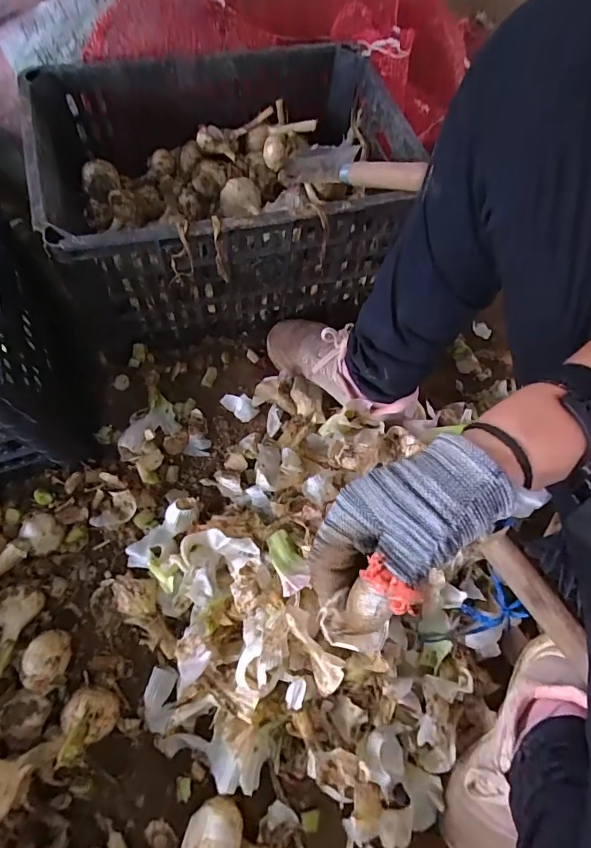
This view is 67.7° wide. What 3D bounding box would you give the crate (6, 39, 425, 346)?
[{"bbox_3d":[-0.090,-0.294,0.582,0.422,0.214,0.287,-9,70,-6],"label":"crate"}]

